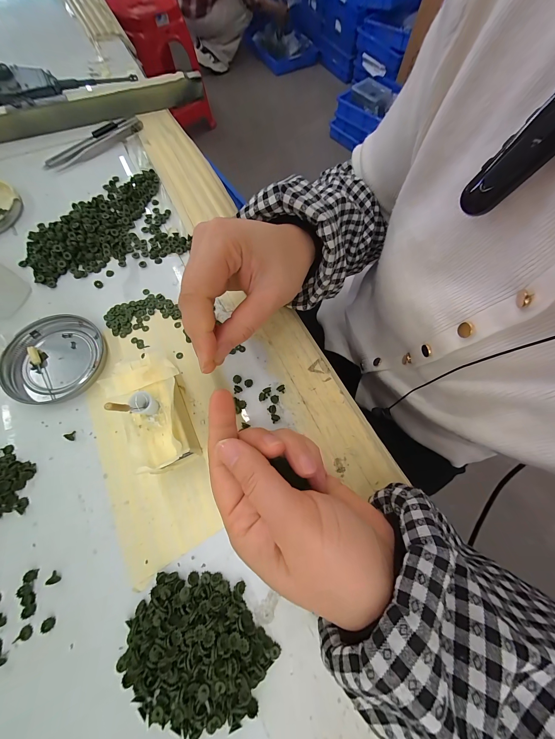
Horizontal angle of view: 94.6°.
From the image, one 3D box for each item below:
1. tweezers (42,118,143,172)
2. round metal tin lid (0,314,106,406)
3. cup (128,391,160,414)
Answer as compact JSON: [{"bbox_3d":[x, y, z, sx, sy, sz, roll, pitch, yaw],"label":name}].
[{"bbox_3d":[-0.231,-0.284,0.318,0.127,0.011,0.029,-38,75,-15],"label":"tweezers"},{"bbox_3d":[-0.189,-0.010,0.216,0.075,0.011,0.075,1,69,-2],"label":"round metal tin lid"},{"bbox_3d":[-0.087,0.022,0.169,0.013,0.018,0.011,-5,70,-4],"label":"cup"}]

